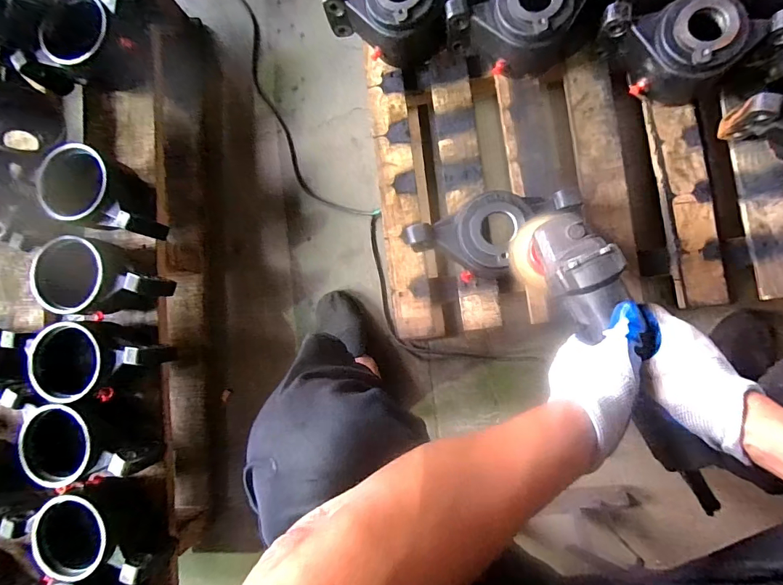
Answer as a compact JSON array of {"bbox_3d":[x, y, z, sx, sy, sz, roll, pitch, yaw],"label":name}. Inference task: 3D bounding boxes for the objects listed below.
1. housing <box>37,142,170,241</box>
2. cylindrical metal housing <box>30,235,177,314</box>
[{"bbox_3d":[-0.440,-0.155,0.646,0.152,0.106,0.114,9,88,8],"label":"housing"},{"bbox_3d":[-0.448,-0.022,0.644,0.183,0.098,0.113,4,87,8],"label":"cylindrical metal housing"}]

